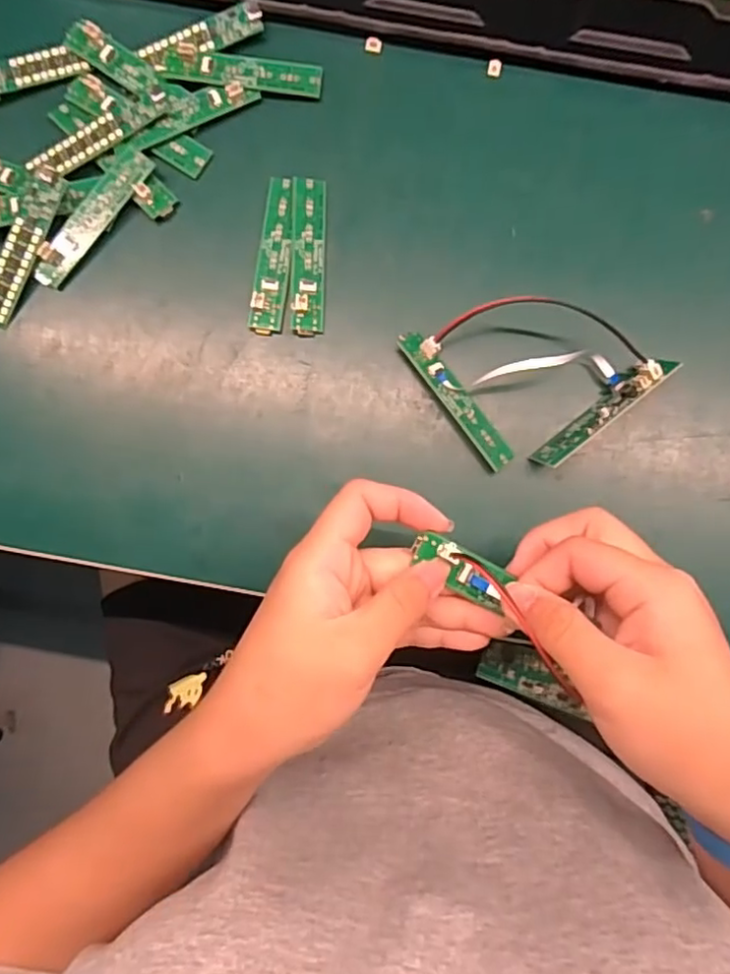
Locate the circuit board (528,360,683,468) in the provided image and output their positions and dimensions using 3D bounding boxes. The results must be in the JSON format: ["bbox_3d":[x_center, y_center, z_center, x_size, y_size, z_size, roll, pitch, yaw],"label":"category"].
[{"bbox_3d":[0.119,-0.039,0.315,0.079,0.021,0.010,-40,117,-1],"label":"circuit board"}]

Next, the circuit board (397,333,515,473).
[{"bbox_3d":[0.047,-0.046,0.323,0.017,0.010,0.084,-36,87,-2],"label":"circuit board"}]

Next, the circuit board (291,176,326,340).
[{"bbox_3d":[-0.030,-0.123,0.331,0.017,0.006,0.084,0,87,0],"label":"circuit board"}]

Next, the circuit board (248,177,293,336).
[{"bbox_3d":[-0.048,-0.124,0.332,0.018,0.008,0.084,7,87,1],"label":"circuit board"}]

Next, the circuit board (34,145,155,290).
[{"bbox_3d":[-0.144,-0.142,0.331,0.018,0.007,0.084,38,88,2],"label":"circuit board"}]

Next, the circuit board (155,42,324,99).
[{"bbox_3d":[-0.066,-0.224,0.337,0.085,0.004,0.020,8,85,-1],"label":"circuit board"}]

